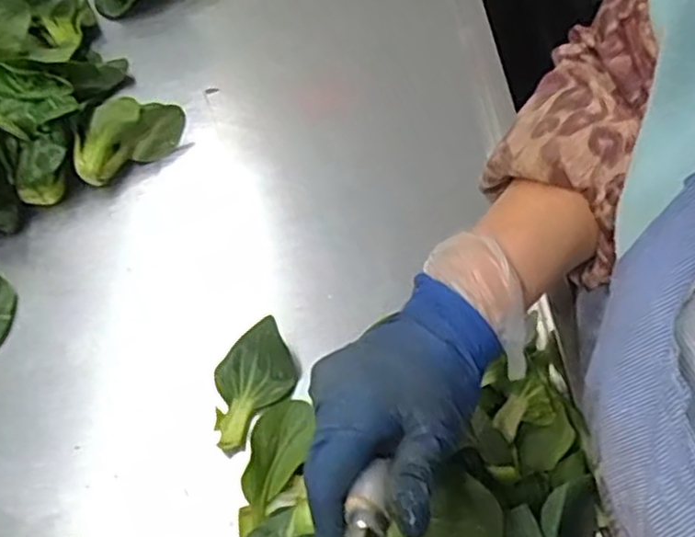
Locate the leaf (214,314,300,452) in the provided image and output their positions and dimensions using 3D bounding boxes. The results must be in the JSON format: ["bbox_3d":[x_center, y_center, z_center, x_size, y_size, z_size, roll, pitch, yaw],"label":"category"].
[{"bbox_3d":[-0.065,0.081,0.492,0.055,0.016,0.087,-7,66,-2],"label":"leaf"}]

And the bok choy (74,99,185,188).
[{"bbox_3d":[-0.188,-0.116,0.600,0.098,0.046,0.046,-29,61,-14],"label":"bok choy"}]

